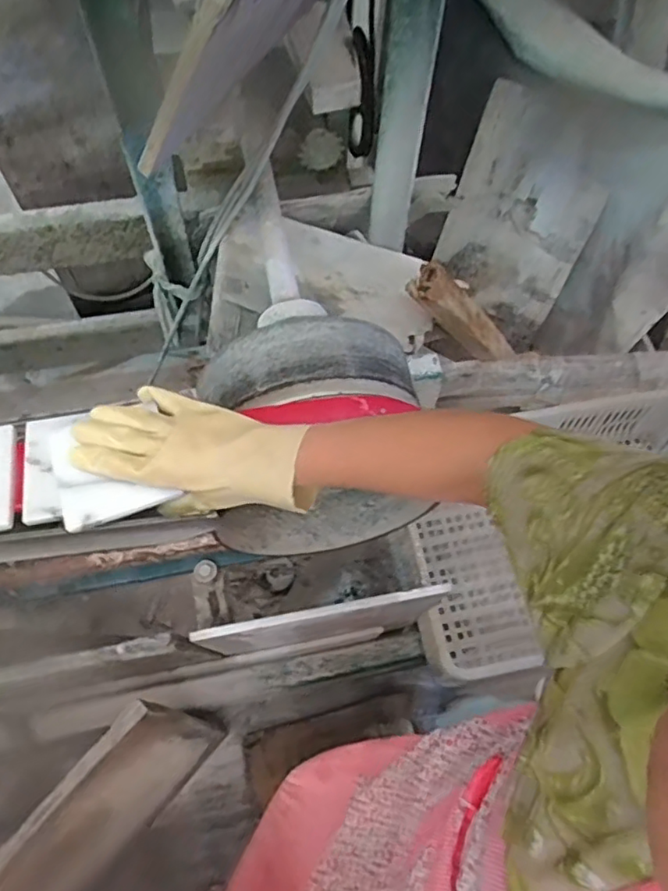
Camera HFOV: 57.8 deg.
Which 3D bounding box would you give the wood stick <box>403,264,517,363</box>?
[{"bbox_3d":[0.227,-0.212,1.042,0.066,0.405,0.047,-40,65,20],"label":"wood stick"}]

